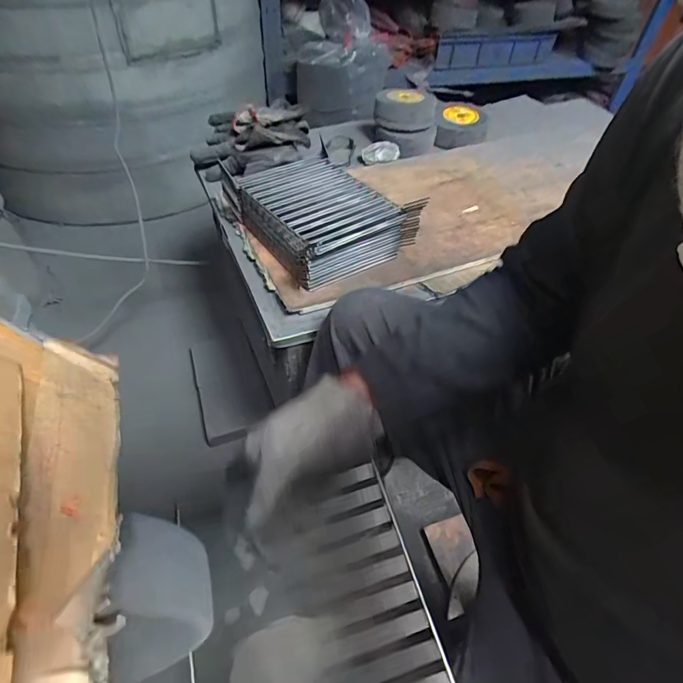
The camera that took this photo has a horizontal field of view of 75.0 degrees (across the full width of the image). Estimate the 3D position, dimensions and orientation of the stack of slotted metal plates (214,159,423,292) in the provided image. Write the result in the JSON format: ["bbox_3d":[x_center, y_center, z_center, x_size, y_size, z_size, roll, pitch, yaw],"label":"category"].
[{"bbox_3d":[-0.042,-0.212,0.768,0.214,0.085,0.262,-29,56,-27],"label":"stack of slotted metal plates"}]

